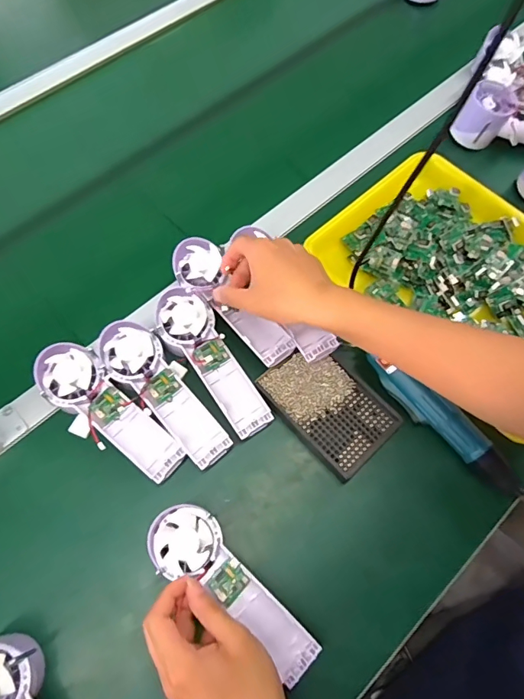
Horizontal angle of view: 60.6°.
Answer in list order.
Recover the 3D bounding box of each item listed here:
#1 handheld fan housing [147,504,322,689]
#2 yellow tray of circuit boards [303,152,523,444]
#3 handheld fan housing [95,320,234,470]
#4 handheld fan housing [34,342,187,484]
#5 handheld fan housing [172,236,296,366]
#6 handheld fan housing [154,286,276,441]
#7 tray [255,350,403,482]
[{"bbox_3d":[-0.027,0.211,0.396,0.173,0.023,0.059,42,73,8],"label":"handheld fan housing"},{"bbox_3d":[0.250,-0.091,0.547,0.224,0.038,0.341,-41,74,-16],"label":"yellow tray of circuit boards"},{"bbox_3d":[-0.105,0.046,0.463,0.060,0.026,0.175,-35,72,-14],"label":"handheld fan housing"},{"bbox_3d":[-0.158,0.065,0.455,0.174,0.032,0.063,39,72,14],"label":"handheld fan housing"},{"bbox_3d":[-0.035,-0.056,0.501,0.053,0.022,0.178,-38,76,-15],"label":"handheld fan housing"},{"bbox_3d":[-0.057,0.011,0.480,0.060,0.025,0.178,-28,71,-12],"label":"handheld fan housing"},{"bbox_3d":[0.071,0.060,0.479,0.087,0.013,0.136,-38,73,-15],"label":"tray"}]

